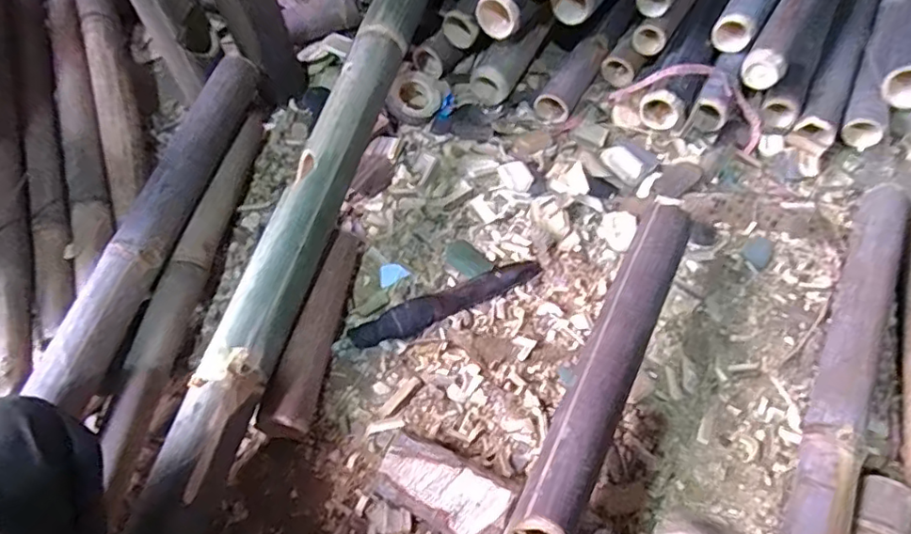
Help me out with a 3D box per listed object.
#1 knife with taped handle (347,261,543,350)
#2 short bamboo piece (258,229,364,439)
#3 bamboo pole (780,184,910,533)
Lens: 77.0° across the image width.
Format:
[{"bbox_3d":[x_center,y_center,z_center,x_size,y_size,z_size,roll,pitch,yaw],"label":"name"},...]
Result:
[{"bbox_3d":[-0.006,0.043,0.707,0.250,0.024,0.037,-24,64,-16],"label":"knife with taped handle"},{"bbox_3d":[-0.159,0.068,0.664,0.050,0.061,0.253,12,60,3],"label":"short bamboo piece"},{"bbox_3d":[0.447,0.142,0.662,0.060,0.064,0.647,27,62,11],"label":"bamboo pole"}]

